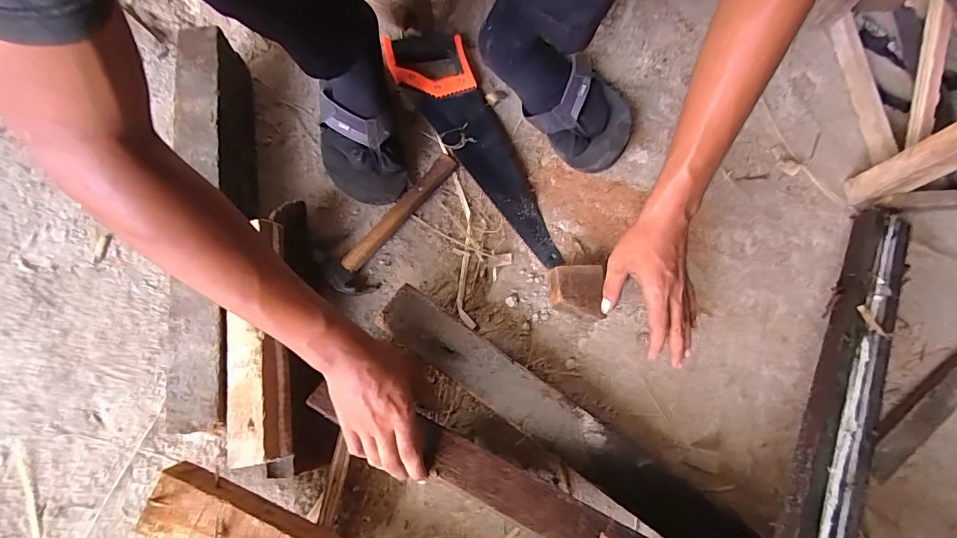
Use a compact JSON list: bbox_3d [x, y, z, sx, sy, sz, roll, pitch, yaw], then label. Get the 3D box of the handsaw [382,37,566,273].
[{"bbox_3d":[-0.005,-0.187,0.631,0.118,0.037,0.434,-26,77,-9],"label":"handsaw"}]

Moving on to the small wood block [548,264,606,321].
[{"bbox_3d":[0.121,0.028,0.530,0.065,0.036,0.064,4,72,1],"label":"small wood block"}]

